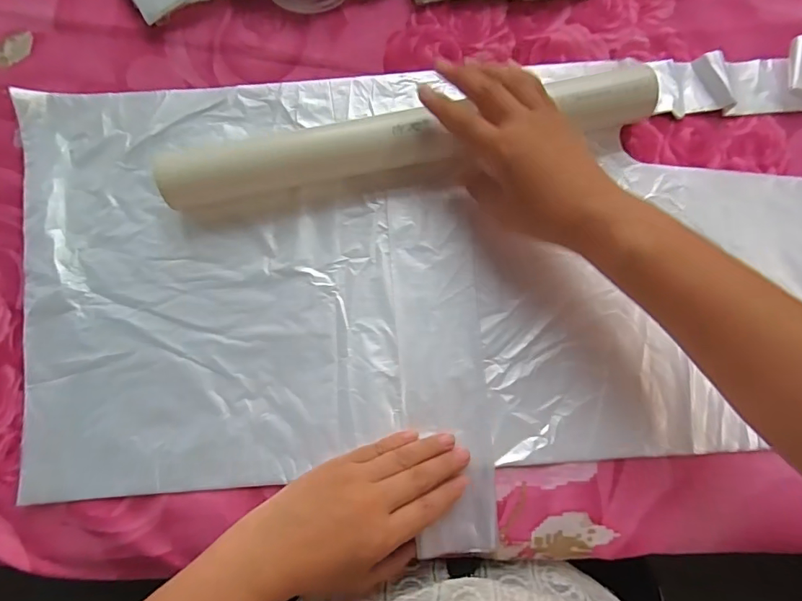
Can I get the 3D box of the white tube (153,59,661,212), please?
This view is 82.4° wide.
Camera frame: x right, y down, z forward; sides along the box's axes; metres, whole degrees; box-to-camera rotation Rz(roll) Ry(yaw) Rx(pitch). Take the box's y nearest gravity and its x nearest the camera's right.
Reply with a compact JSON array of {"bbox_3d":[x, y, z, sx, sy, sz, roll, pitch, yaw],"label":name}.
[{"bbox_3d":[0.008,-0.116,0.325,0.350,0.041,0.033,-11,85,0],"label":"white tube"}]

